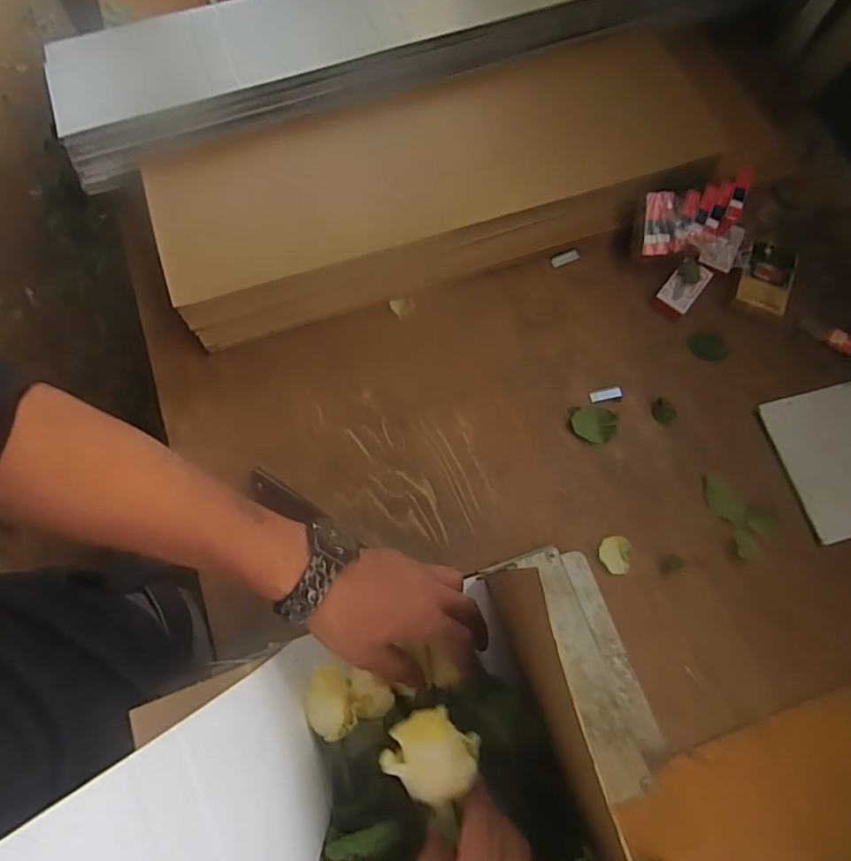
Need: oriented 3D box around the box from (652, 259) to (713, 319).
[{"bbox_3d":[0.300,-0.167,0.617,0.039,0.010,0.074,37,76,10],"label":"box"}]

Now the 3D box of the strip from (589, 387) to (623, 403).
[{"bbox_3d":[0.200,-0.040,0.583,0.037,0.004,0.012,-13,75,-4],"label":"strip"}]

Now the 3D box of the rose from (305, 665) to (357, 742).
[{"bbox_3d":[-0.075,0.209,0.408,0.031,0.036,0.048,-36,77,-11],"label":"rose"}]

